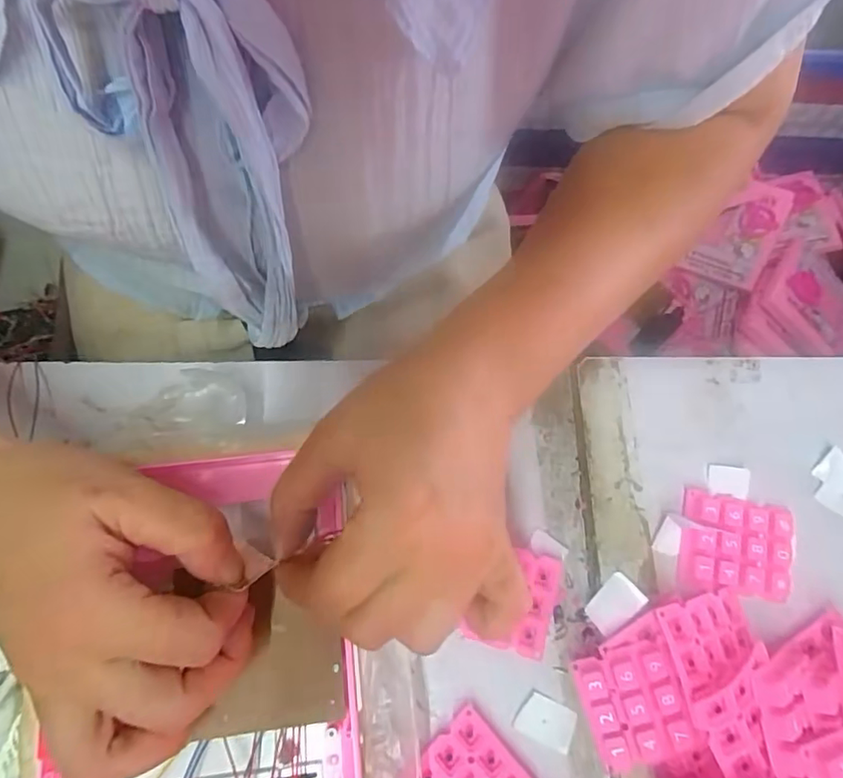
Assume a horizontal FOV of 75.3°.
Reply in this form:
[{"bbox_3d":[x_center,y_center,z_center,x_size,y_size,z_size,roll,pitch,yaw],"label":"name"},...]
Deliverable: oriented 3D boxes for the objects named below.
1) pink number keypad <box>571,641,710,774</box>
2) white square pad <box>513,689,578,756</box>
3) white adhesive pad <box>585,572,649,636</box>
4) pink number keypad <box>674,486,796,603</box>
[{"bbox_3d":[0.104,0.153,0.263,0.049,0.013,0.051,-16,69,3],"label":"pink number keypad"},{"bbox_3d":[0.064,0.168,0.276,0.029,0.004,0.020,25,73,5],"label":"white square pad"},{"bbox_3d":[0.101,0.112,0.285,0.029,0.004,0.020,-39,64,-6],"label":"white adhesive pad"},{"bbox_3d":[0.168,0.083,0.294,0.057,0.014,0.050,12,72,1],"label":"pink number keypad"}]

